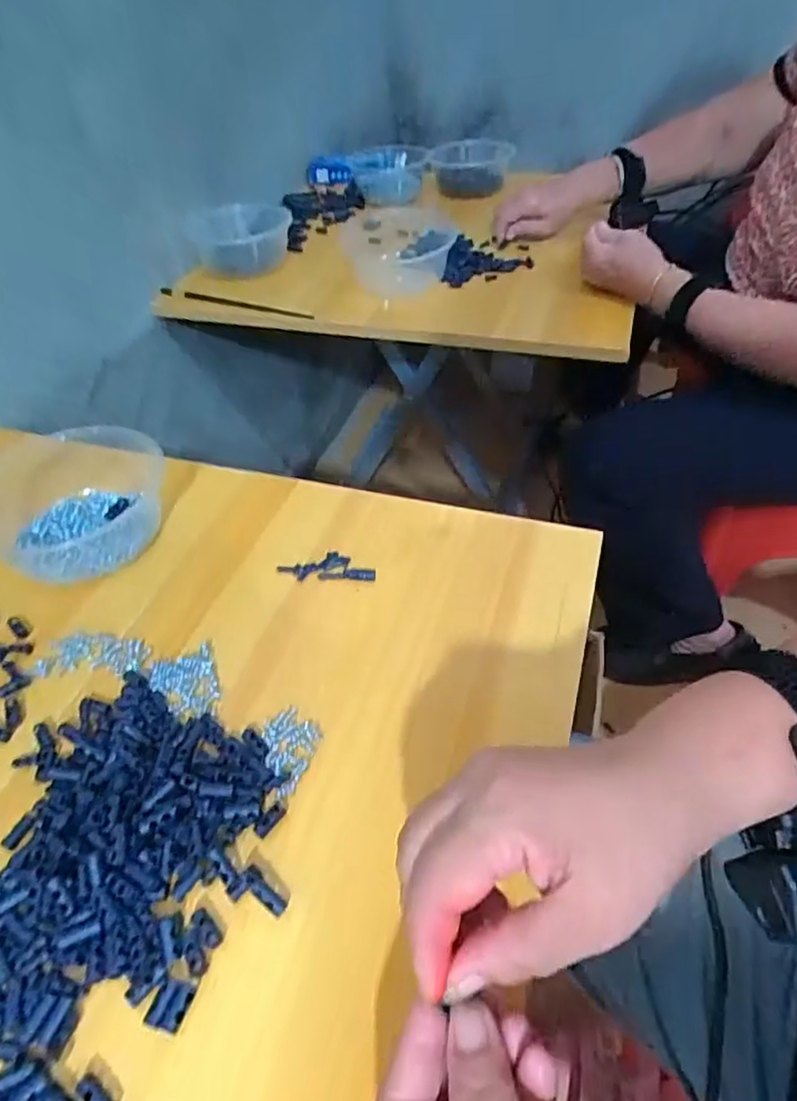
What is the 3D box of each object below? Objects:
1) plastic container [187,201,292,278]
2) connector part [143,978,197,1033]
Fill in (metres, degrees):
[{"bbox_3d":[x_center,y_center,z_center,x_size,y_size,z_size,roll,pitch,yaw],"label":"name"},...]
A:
[{"bbox_3d":[-0.196,-0.408,0.813,0.117,0.057,0.096,-7,44,-1],"label":"plastic container"},{"bbox_3d":[-0.098,0.195,0.271,0.015,0.004,0.018,11,46,16],"label":"connector part"}]

